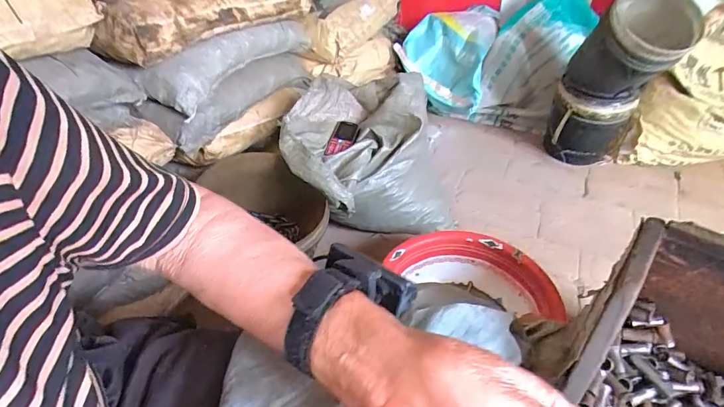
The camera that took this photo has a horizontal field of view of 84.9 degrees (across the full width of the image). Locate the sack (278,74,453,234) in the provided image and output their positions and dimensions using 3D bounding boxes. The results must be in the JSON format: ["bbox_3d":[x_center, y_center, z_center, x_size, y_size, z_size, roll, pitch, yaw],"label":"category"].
[{"bbox_3d":[-0.003,-0.100,0.971,0.372,0.335,0.297,-23,46,-23],"label":"sack"}]

